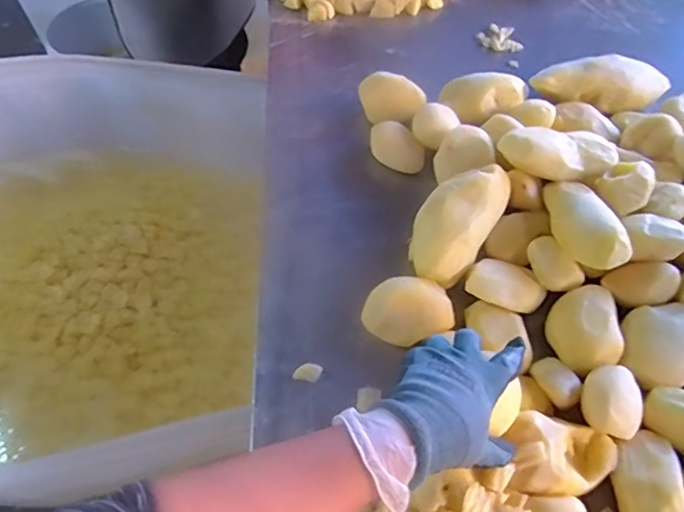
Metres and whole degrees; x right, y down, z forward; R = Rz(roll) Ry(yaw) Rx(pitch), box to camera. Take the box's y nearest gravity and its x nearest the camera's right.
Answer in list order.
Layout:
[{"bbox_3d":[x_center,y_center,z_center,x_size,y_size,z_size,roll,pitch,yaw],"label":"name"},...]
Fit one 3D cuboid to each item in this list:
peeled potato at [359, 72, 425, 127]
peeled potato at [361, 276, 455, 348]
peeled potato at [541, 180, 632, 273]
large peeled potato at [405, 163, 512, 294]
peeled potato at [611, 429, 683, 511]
[{"bbox_3d":[0.062,-0.194,0.700,0.081,0.054,0.050,13,58,7],"label":"peeled potato"},{"bbox_3d":[0.063,0.059,0.545,0.080,0.050,0.063,-20,60,-14],"label":"peeled potato"},{"bbox_3d":[0.247,-0.034,0.559,0.042,0.057,0.124,29,40,-36],"label":"peeled potato"},{"bbox_3d":[0.120,-0.036,0.575,0.073,0.060,0.134,31,84,6],"label":"large peeled potato"},{"bbox_3d":[0.256,0.196,0.459,0.046,0.037,0.095,6,57,2],"label":"peeled potato"}]

